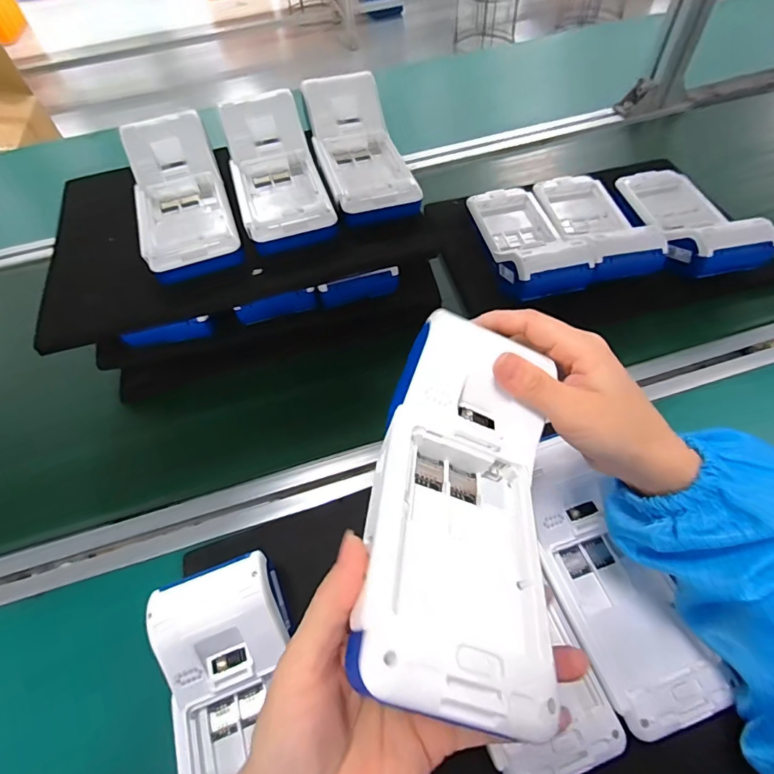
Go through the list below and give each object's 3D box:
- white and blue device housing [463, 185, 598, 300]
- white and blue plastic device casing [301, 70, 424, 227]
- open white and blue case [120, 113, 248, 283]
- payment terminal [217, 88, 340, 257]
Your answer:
[{"bbox_3d":[0.155,-0.175,0.514,0.085,0.058,0.189,-11,57,-3],"label":"white and blue device housing"},{"bbox_3d":[-0.027,-0.235,0.447,0.083,0.062,0.168,-15,57,-6],"label":"white and blue plastic device casing"},{"bbox_3d":[-0.192,-0.178,0.415,0.080,0.055,0.171,-20,58,-9],"label":"open white and blue case"},{"bbox_3d":[-0.106,-0.203,0.433,0.083,0.064,0.172,-17,57,-7],"label":"payment terminal"}]

